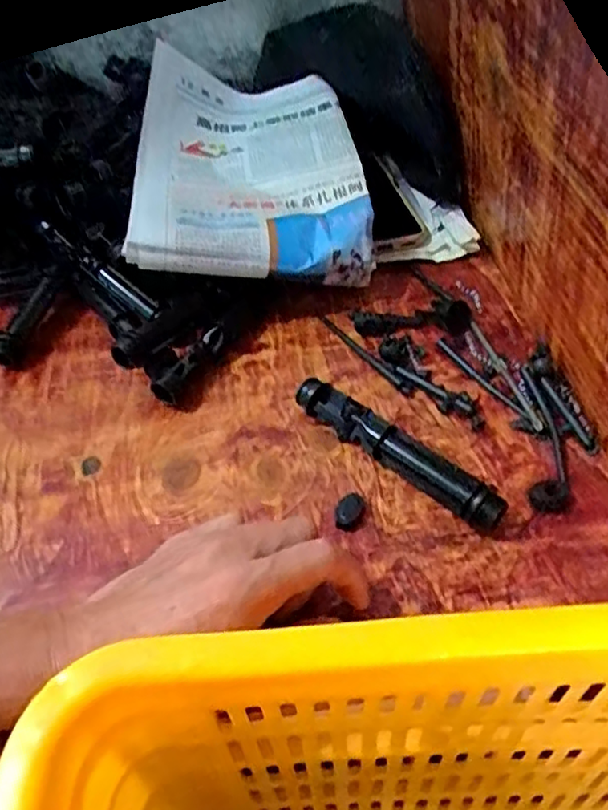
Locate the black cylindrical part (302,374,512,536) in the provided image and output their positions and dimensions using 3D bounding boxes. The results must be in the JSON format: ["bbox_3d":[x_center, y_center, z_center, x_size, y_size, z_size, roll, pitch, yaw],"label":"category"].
[{"bbox_3d":[0.055,0.027,0.376,0.140,0.028,0.022,33,58,29],"label":"black cylindrical part"}]

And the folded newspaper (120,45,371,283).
[{"bbox_3d":[-0.042,-0.201,0.514,0.184,0.091,0.250,-1,48,2],"label":"folded newspaper"}]

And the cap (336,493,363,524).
[{"bbox_3d":[0.026,0.060,0.365,0.014,0.004,0.023,19,52,20],"label":"cap"}]

